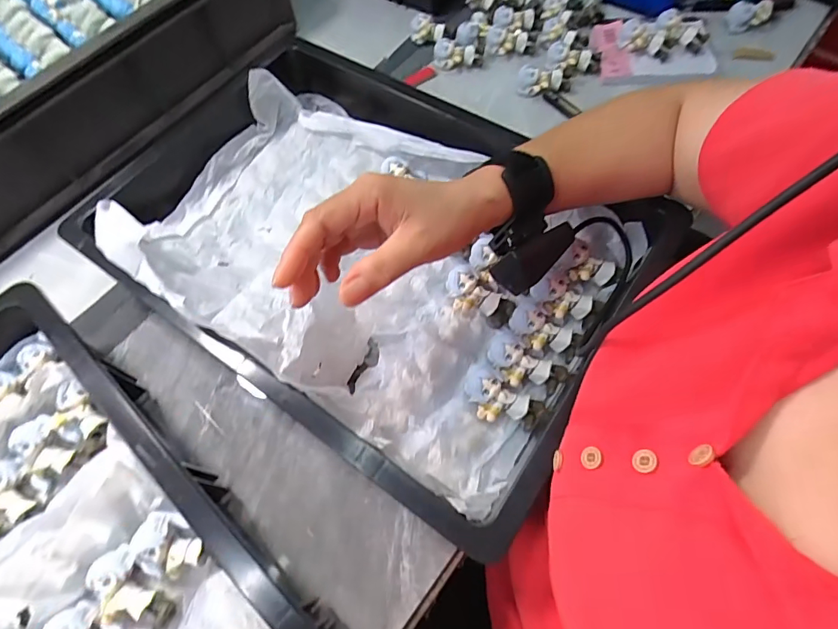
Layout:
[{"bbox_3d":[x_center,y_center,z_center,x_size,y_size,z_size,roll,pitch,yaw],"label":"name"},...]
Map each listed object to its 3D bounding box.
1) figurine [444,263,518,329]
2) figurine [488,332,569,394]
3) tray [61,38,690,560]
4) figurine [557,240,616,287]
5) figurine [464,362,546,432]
[{"bbox_3d":[0.053,-0.017,0.412,0.043,0.028,0.062,-39,69,-14],"label":"figurine"},{"bbox_3d":[0.084,0.041,0.372,0.064,0.023,0.033,30,70,16],"label":"figurine"},{"bbox_3d":[-0.048,-0.068,0.417,0.448,0.081,0.315,32,71,16],"label":"tray"},{"bbox_3d":[0.148,-0.041,0.406,0.044,0.028,0.027,30,70,15],"label":"figurine"},{"bbox_3d":[0.063,0.066,0.364,0.065,0.026,0.039,39,73,18],"label":"figurine"}]

